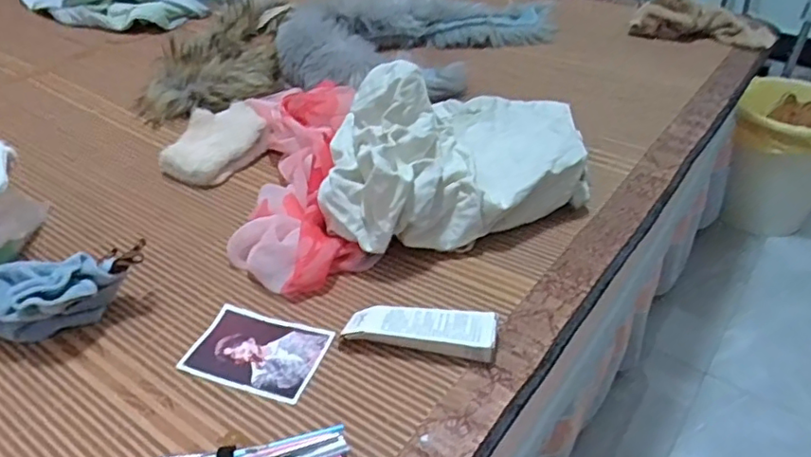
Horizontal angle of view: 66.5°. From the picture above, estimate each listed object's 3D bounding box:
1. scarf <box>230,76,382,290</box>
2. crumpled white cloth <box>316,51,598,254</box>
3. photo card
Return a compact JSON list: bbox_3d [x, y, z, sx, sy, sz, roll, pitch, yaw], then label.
[{"bbox_3d":[-0.113,-0.059,0.670,0.131,0.063,0.337,-6,38,-8],"label":"scarf"},{"bbox_3d":[0.068,-0.086,0.628,0.328,0.125,0.171,-24,44,-28],"label":"crumpled white cloth"},{"bbox_3d":[-0.118,0.099,0.501,0.103,0.005,0.076,11,37,16],"label":"photo card"}]

